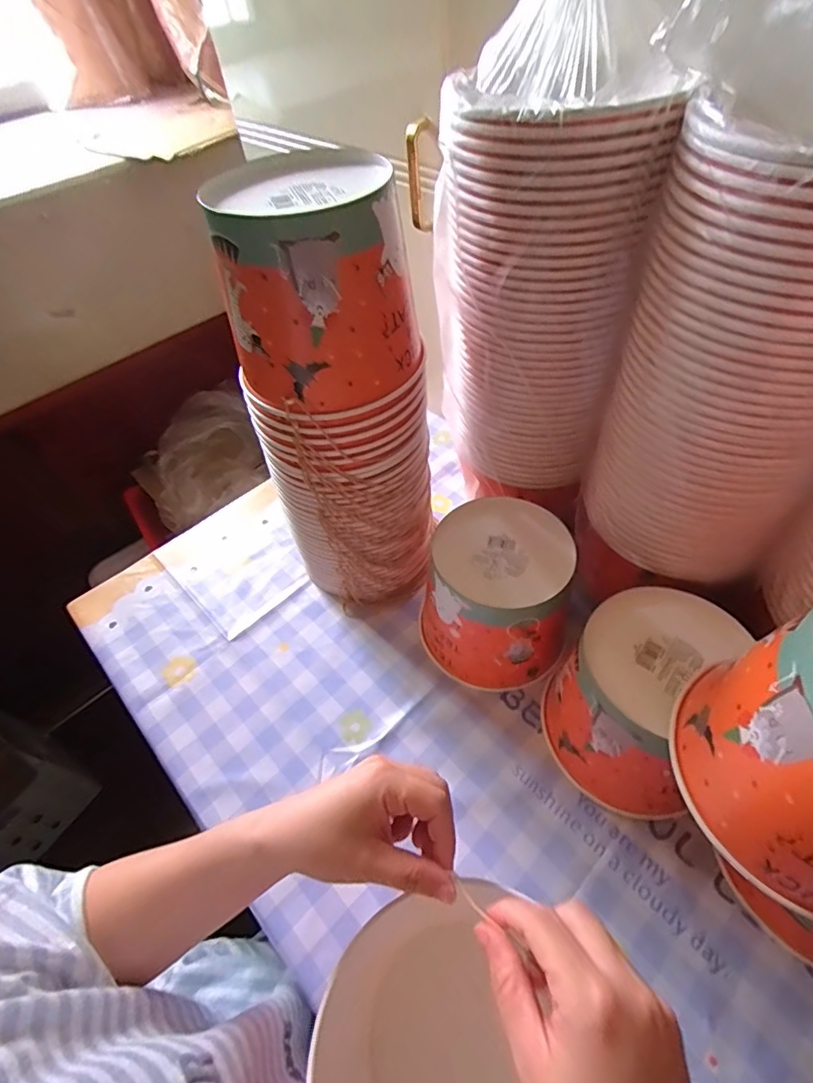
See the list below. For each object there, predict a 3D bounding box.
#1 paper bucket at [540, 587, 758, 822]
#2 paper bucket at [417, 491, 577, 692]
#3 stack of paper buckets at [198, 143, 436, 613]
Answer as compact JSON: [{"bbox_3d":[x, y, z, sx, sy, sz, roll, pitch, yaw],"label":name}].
[{"bbox_3d":[0.189,0.137,0.427,0.120,0.138,0.140,11,53,13],"label":"paper bucket"},{"bbox_3d":[0.088,0.055,0.502,0.127,0.135,0.138,-2,51,2],"label":"paper bucket"},{"bbox_3d":[-0.061,-0.103,0.477,0.147,0.394,0.143,-22,53,-14],"label":"stack of paper buckets"}]

